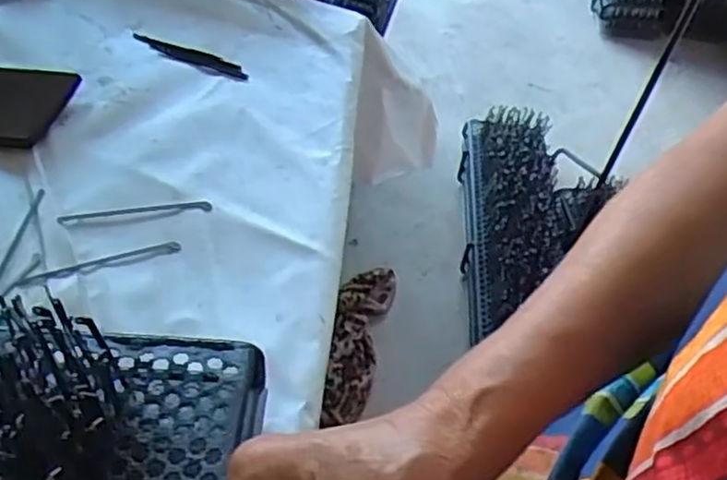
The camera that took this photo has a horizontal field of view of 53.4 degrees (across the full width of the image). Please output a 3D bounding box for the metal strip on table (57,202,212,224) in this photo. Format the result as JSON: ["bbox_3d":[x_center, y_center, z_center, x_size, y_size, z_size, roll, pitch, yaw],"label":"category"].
[{"bbox_3d":[-0.172,-0.022,0.546,0.111,0.004,0.009,-4,50,-9],"label":"metal strip on table"}]

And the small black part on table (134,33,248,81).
[{"bbox_3d":[-0.162,-0.171,0.678,0.122,0.006,0.023,23,52,14],"label":"small black part on table"}]

